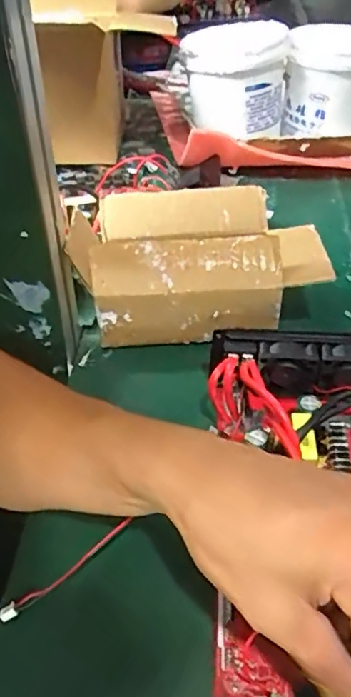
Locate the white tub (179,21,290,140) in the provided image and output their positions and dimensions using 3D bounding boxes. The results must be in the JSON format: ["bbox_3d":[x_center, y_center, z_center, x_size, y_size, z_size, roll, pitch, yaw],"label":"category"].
[{"bbox_3d":[0.070,-0.317,0.657,0.120,0.109,0.128,6,43,7],"label":"white tub"}]

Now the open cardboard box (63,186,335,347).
[{"bbox_3d":[0.019,-0.068,0.460,0.198,0.083,0.116,-1,42,-1],"label":"open cardboard box"}]

